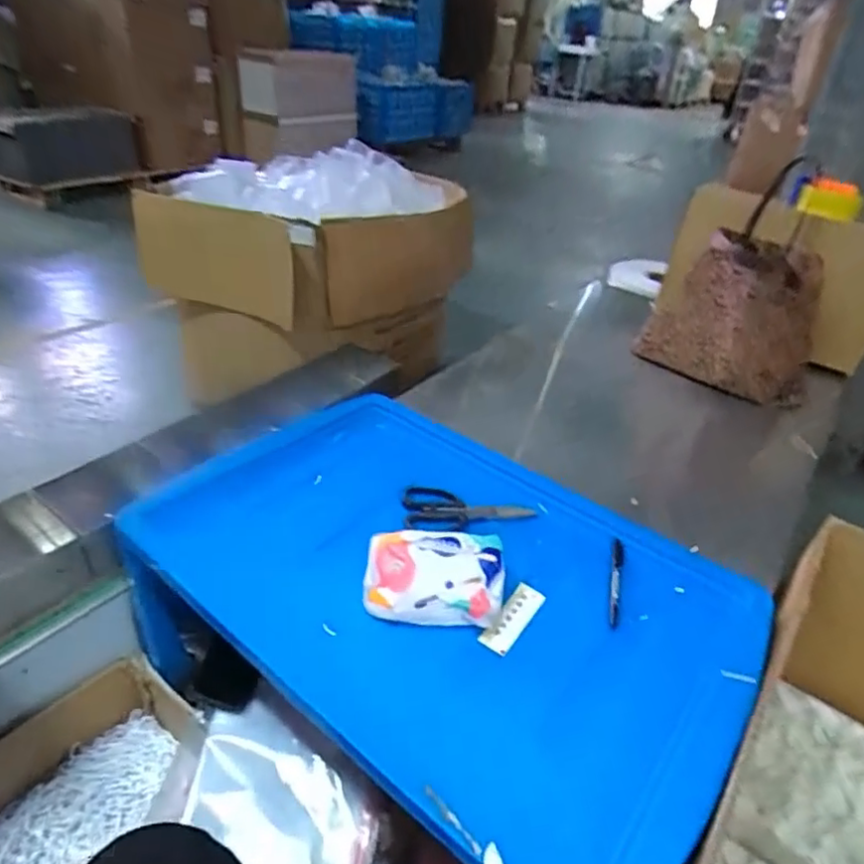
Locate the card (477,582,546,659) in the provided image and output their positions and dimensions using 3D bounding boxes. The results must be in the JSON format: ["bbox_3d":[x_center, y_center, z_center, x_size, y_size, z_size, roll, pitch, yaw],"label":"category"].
[{"bbox_3d":[0.084,0.194,0.627,0.033,0.008,0.094,46,43,10],"label":"card"}]

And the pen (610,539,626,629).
[{"bbox_3d":[0.208,0.165,0.681,0.013,0.011,0.123,14,35,13],"label":"pen"}]

